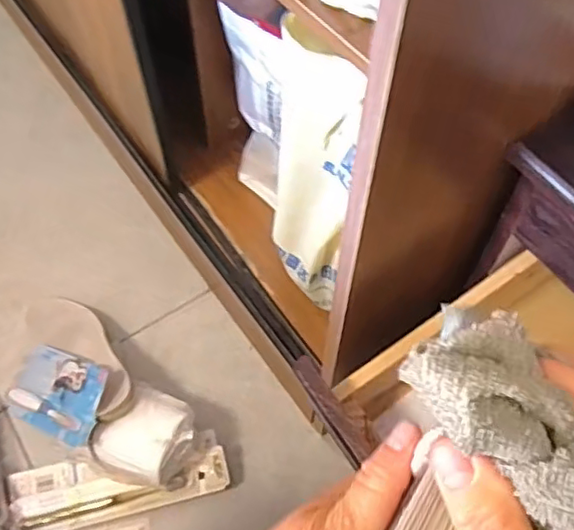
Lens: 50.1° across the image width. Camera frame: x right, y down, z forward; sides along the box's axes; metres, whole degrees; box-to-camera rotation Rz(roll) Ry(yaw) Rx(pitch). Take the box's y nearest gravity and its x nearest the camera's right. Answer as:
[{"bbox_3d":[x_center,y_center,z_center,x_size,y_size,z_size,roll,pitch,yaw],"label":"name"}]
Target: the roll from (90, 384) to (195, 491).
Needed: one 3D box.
[{"bbox_3d":[-0.151,0.190,0.681,0.105,0.080,0.093,16,60,9],"label":"roll"}]

